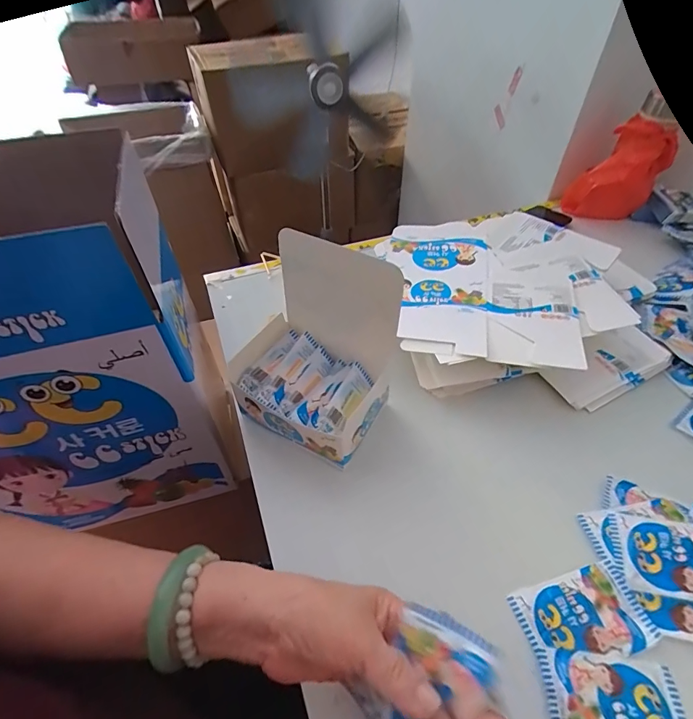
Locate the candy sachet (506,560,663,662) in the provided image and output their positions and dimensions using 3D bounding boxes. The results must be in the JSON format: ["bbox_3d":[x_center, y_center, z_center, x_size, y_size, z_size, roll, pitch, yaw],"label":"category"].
[{"bbox_3d":[0.197,0.213,0.336,0.100,0.004,0.063,-13,50,-10],"label":"candy sachet"}]

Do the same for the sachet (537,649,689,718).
[{"bbox_3d":[0.201,0.255,0.296,0.100,0.009,0.063,5,49,6],"label":"sachet"}]

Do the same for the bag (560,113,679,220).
[{"bbox_3d":[0.476,-0.323,0.713,0.137,0.159,0.052,16,51,15],"label":"bag"}]

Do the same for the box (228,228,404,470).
[{"bbox_3d":[-0.036,-0.012,0.406,0.143,0.166,0.119,24,53,20],"label":"box"}]

